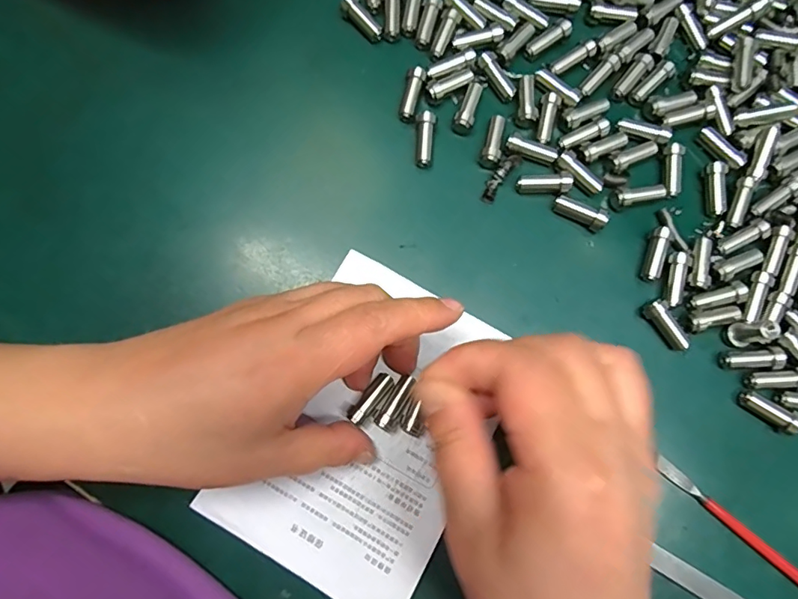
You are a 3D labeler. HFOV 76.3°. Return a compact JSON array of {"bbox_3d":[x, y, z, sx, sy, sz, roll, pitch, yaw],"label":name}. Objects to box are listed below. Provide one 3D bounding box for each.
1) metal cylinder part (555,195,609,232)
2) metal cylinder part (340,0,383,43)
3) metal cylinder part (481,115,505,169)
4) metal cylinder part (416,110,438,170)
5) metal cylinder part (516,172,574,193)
[{"bbox_3d":[0.091,-0.044,0.257,0.026,0.010,0.009,30,80,4],"label":"metal cylinder part"},{"bbox_3d":[-0.020,-0.152,0.275,0.027,0.008,0.013,45,82,-7],"label":"metal cylinder part"},{"bbox_3d":[0.050,-0.082,0.263,0.009,0.009,0.028,17,80,2],"label":"metal cylinder part"},{"bbox_3d":[0.014,-0.082,0.263,0.009,0.010,0.028,6,80,0],"label":"metal cylinder part"},{"bbox_3d":[0.074,-0.059,0.258,0.027,0.008,0.008,-3,80,-2],"label":"metal cylinder part"}]

